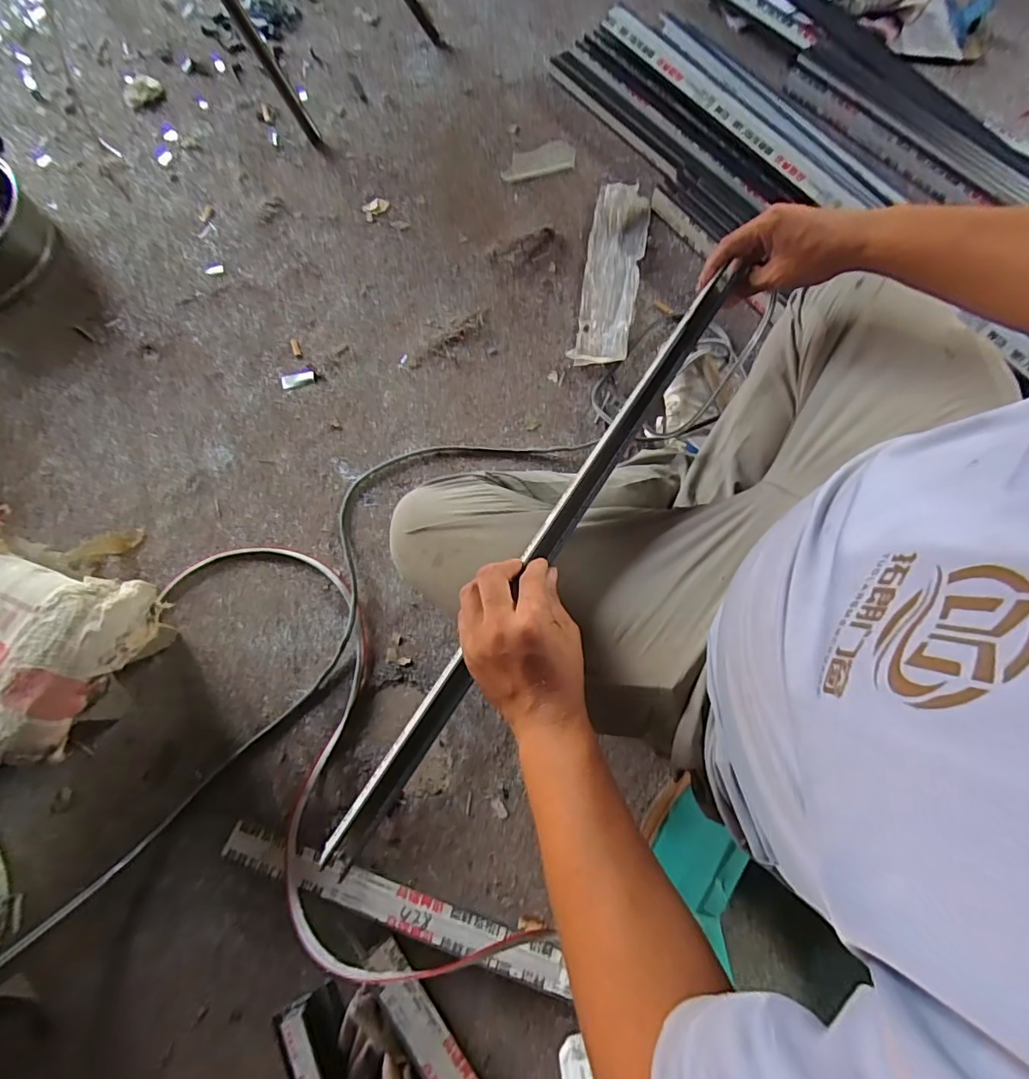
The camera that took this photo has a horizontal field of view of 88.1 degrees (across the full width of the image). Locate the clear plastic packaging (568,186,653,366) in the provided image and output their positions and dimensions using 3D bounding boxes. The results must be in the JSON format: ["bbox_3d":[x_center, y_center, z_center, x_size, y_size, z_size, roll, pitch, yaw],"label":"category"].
[{"bbox_3d":[0.169,-0.461,0.921,0.093,0.023,0.358,11,74,3],"label":"clear plastic packaging"}]

